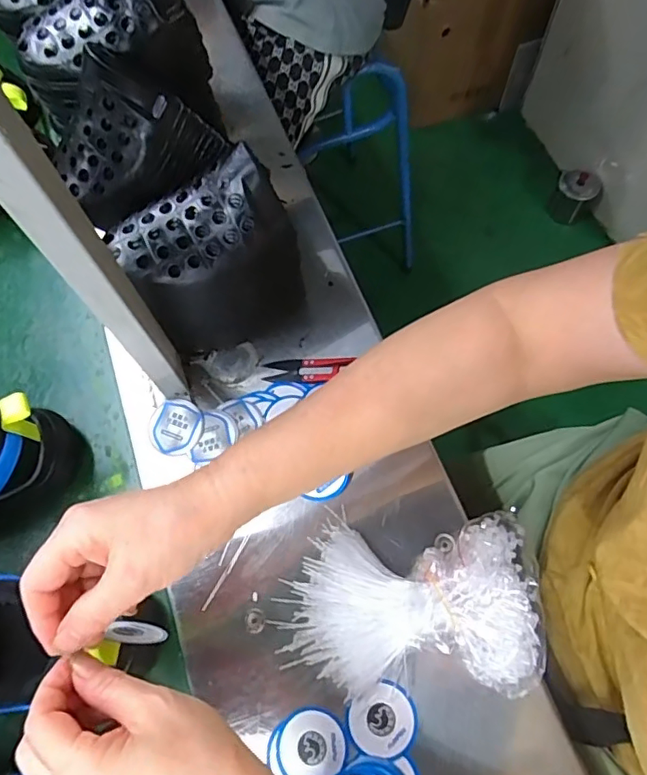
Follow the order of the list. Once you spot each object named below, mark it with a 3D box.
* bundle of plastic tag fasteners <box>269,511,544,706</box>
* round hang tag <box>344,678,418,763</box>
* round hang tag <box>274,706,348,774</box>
[{"bbox_3d":[0.061,0.152,0.393,0.174,0.048,0.117,-2,64,1],"label":"bundle of plastic tag fasteners"},{"bbox_3d":[0.041,0.233,0.383,0.048,0.005,0.046,-1,64,1],"label":"round hang tag"},{"bbox_3d":[-0.009,0.251,0.380,0.049,0.004,0.046,-1,68,4],"label":"round hang tag"}]

